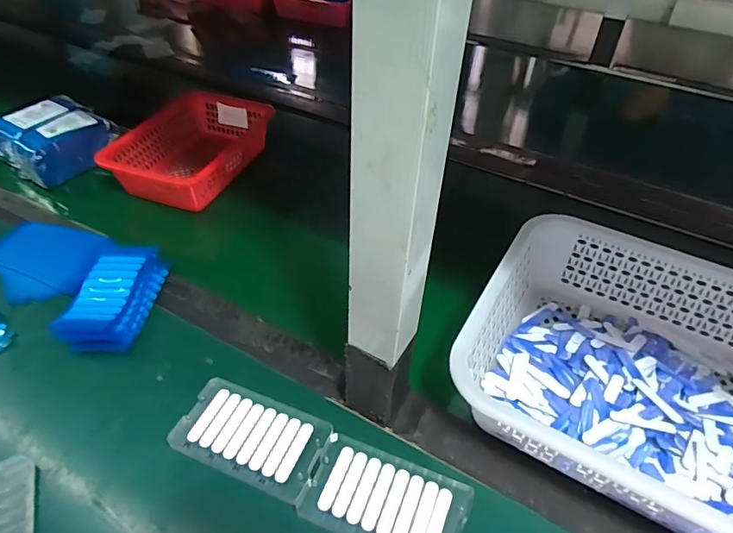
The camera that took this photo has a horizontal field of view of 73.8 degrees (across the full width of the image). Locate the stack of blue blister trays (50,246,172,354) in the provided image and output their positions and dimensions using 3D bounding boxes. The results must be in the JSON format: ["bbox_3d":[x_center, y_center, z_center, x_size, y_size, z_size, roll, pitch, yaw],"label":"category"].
[{"bbox_3d":[-0.261,0.031,0.510,0.067,0.029,0.129,3,44,0],"label":"stack of blue blister trays"}]

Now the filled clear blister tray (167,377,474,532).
[{"bbox_3d":[-0.041,0.161,0.392,0.238,0.014,0.072,20,46,17],"label":"filled clear blister tray"}]

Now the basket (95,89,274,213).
[{"bbox_3d":[-0.242,-0.161,0.704,0.156,0.074,0.226,19,47,18],"label":"basket"}]

